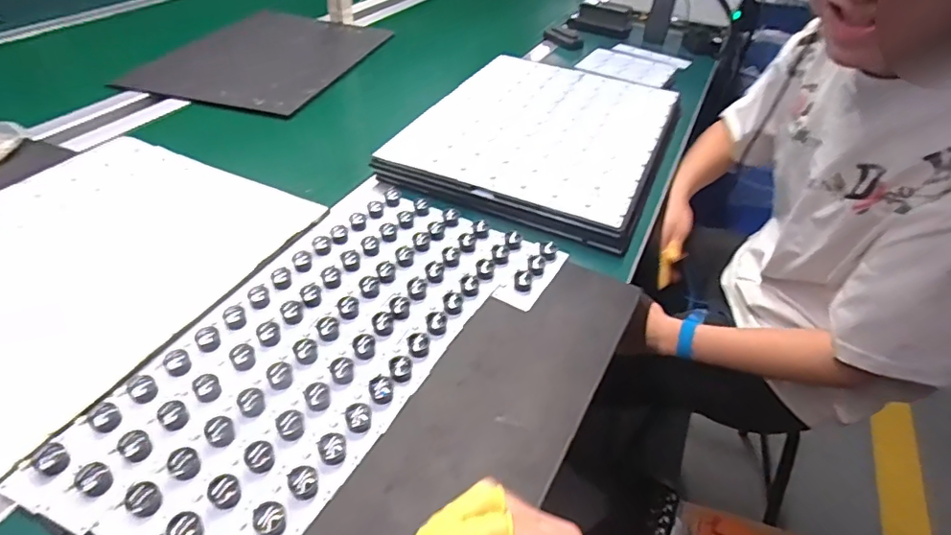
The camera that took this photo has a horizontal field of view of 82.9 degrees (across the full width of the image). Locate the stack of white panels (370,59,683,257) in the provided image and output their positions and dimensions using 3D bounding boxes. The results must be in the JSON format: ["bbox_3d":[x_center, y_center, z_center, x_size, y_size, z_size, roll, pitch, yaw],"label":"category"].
[{"bbox_3d":[0.117,-0.225,0.872,0.363,0.038,0.480,18,42,16],"label":"stack of white panels"}]

